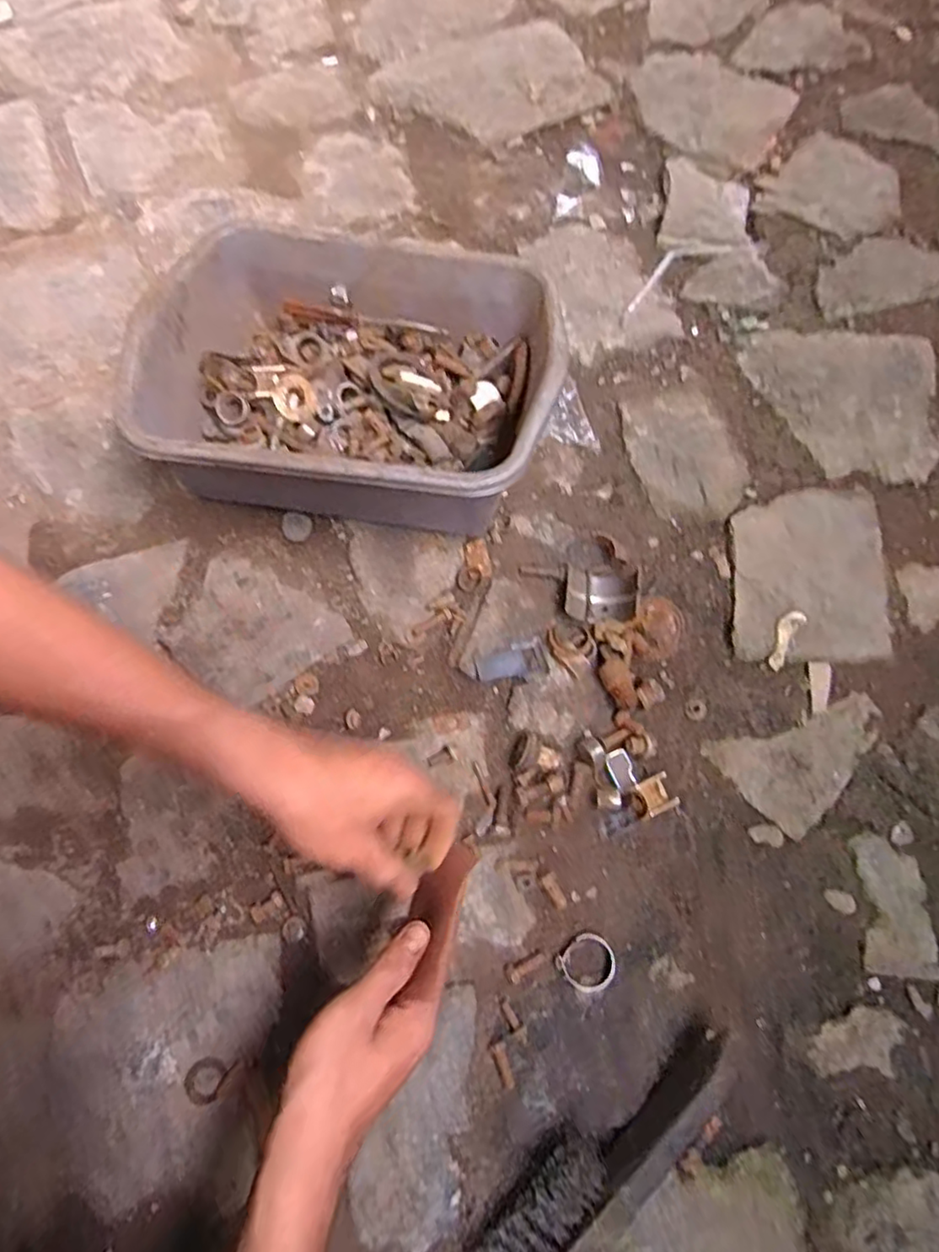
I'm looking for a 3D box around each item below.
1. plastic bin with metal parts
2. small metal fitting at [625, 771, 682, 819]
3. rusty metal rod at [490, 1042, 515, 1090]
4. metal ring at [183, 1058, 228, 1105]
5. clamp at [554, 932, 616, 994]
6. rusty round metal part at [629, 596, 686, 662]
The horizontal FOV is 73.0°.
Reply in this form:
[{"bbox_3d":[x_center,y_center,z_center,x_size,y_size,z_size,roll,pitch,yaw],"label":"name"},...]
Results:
[{"bbox_3d":[-0.105,-0.211,0.568,0.337,0.138,0.251,7,71,0],"label":"plastic bin with metal parts"},{"bbox_3d":[0.150,0.142,0.524,0.039,0.014,0.029,-23,73,-10],"label":"small metal fitting"},{"bbox_3d":[0.024,0.317,0.456,0.011,0.010,0.029,-15,72,-8],"label":"rusty metal rod"},{"bbox_3d":[-0.186,0.321,0.447,0.029,0.004,0.026,-40,77,-14],"label":"metal ring"},{"bbox_3d":[0.090,0.254,0.476,0.041,0.011,0.039,1,71,-2],"label":"clamp"},{"bbox_3d":[0.168,0.003,0.567,0.049,0.020,0.056,33,73,8],"label":"rusty round metal part"}]

